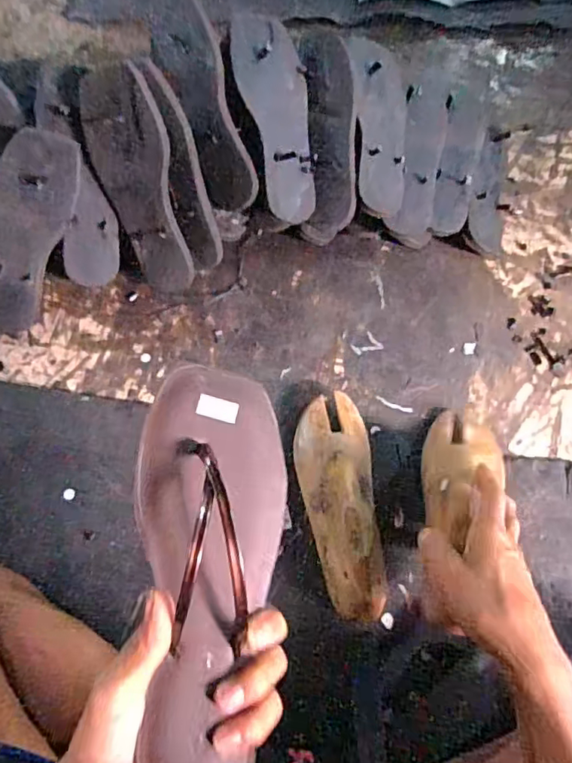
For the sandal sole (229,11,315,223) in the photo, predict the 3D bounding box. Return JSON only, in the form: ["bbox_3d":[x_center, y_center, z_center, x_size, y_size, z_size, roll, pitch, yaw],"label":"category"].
[{"bbox_3d":[-0.007,-0.307,0.633,0.076,0.029,0.231,-12,95,-5],"label":"sandal sole"}]

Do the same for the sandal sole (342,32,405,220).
[{"bbox_3d":[0.112,-0.323,0.676,0.074,0.023,0.241,5,80,-25],"label":"sandal sole"}]

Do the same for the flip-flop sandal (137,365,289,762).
[{"bbox_3d":[-0.045,0.109,0.309,0.082,0.054,0.235,2,79,1],"label":"flip-flop sandal"}]

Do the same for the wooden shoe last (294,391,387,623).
[{"bbox_3d":[0.056,0.115,0.547,0.077,0.086,0.226,-4,67,-3],"label":"wooden shoe last"}]

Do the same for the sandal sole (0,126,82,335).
[{"bbox_3d":[-0.299,-0.165,0.618,0.080,0.232,0.025,16,20,-28],"label":"sandal sole"}]

